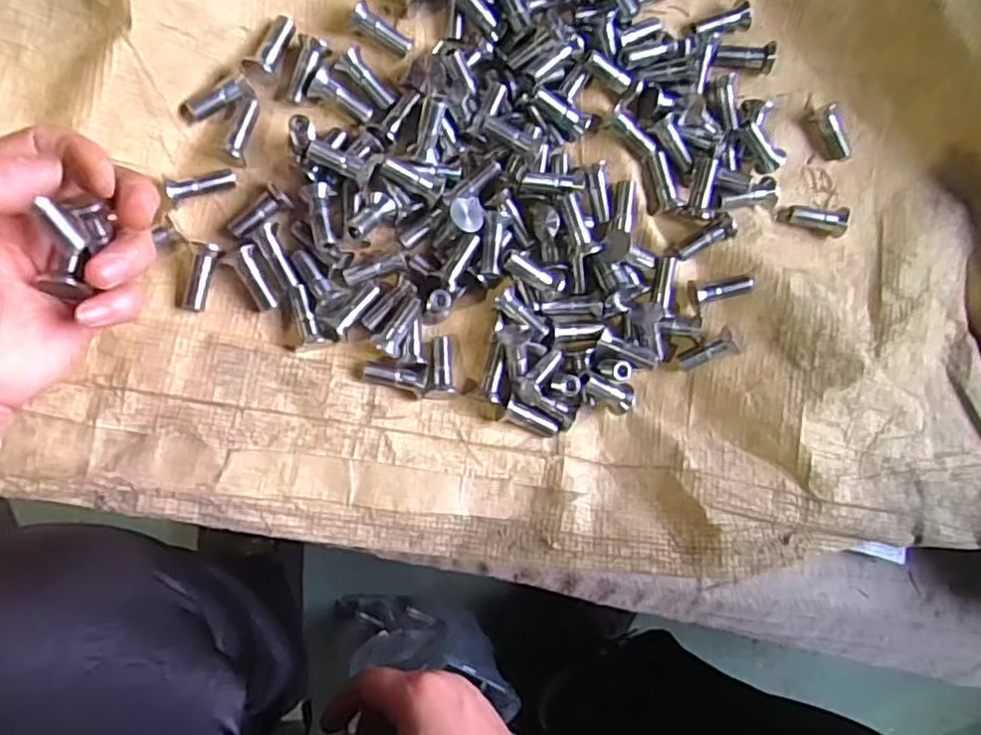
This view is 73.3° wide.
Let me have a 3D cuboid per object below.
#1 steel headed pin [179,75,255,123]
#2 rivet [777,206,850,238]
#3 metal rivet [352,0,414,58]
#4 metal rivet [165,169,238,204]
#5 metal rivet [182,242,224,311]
[{"bbox_3d":[-0.147,-0.143,0.354,0.039,0.010,0.011,-26,94,-10],"label":"steel headed pin"},{"bbox_3d":[0.204,-0.093,0.415,0.041,0.015,0.017,2,89,-6],"label":"rivet"},{"bbox_3d":[-0.060,-0.187,0.367,0.035,0.011,0.014,27,86,-27],"label":"metal rivet"},{"bbox_3d":[-0.154,-0.098,0.352,0.036,0.007,0.012,-23,92,-26],"label":"metal rivet"},{"bbox_3d":[-0.152,-0.047,0.351,0.014,0.011,0.037,8,88,-11],"label":"metal rivet"}]

